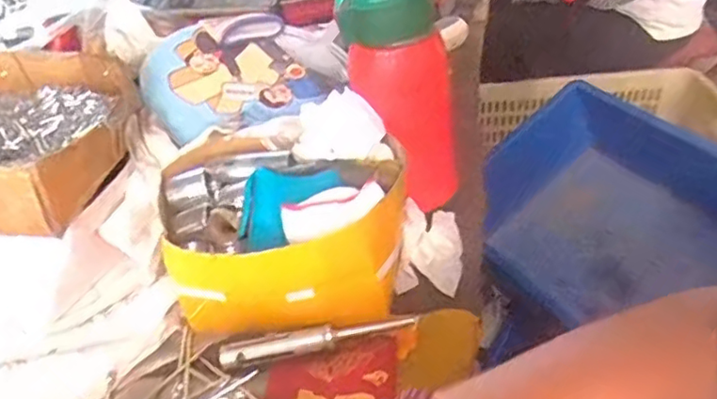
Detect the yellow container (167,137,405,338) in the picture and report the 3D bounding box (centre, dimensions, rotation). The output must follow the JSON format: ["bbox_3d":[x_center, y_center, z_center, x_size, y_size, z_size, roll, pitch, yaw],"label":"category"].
[{"bbox_3d":[-0.056,0.023,0.455,0.179,0.082,0.123,-1,37,8],"label":"yellow container"}]

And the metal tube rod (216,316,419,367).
[{"bbox_3d":[-0.029,0.099,0.436,0.138,0.009,0.017,-7,37,-3],"label":"metal tube rod"}]

